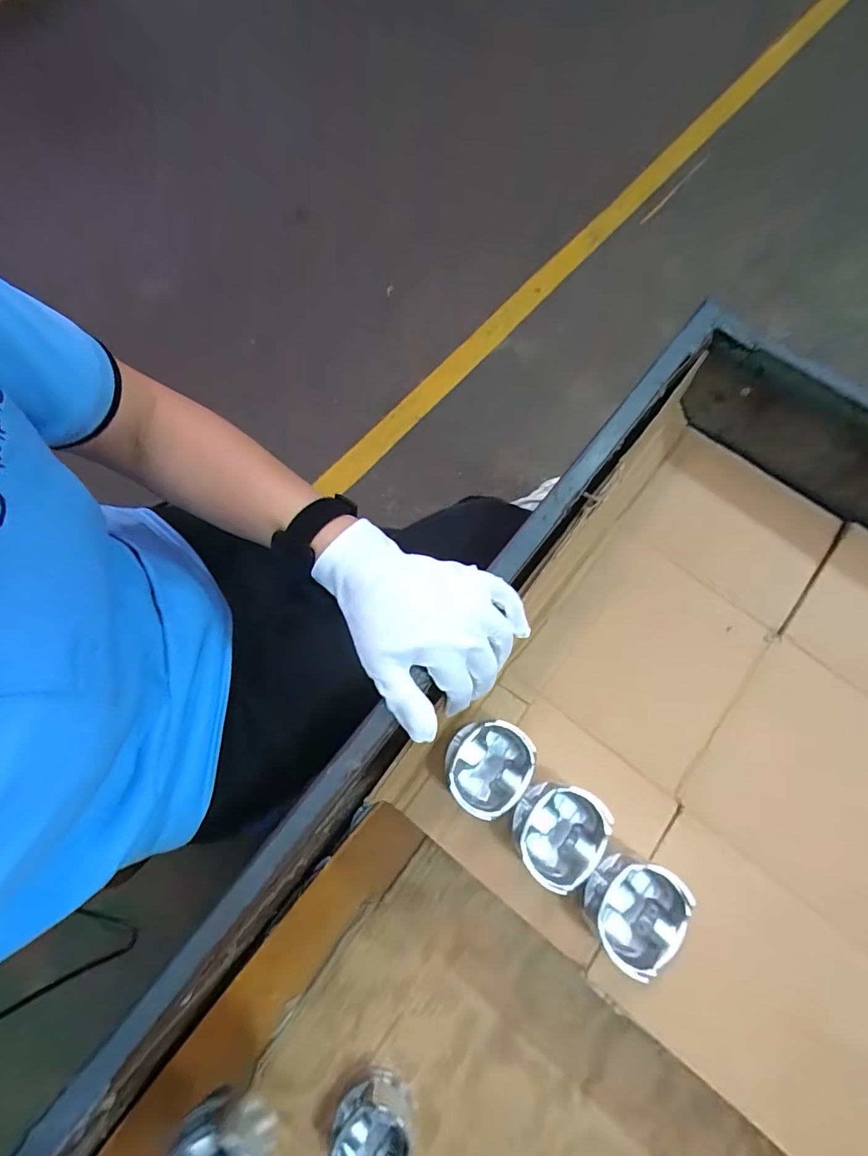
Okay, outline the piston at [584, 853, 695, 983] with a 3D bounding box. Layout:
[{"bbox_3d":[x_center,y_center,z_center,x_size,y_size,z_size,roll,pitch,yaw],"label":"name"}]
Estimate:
[{"bbox_3d":[0.160,0.265,0.375,0.069,0.040,0.077,42,77,14],"label":"piston"}]

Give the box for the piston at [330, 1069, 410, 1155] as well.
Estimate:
[{"bbox_3d":[-0.058,0.507,0.419,0.070,0.055,0.073,22,74,9],"label":"piston"}]

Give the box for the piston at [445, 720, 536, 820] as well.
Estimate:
[{"bbox_3d":[0.046,0.162,0.406,0.071,0.039,0.076,0,72,1],"label":"piston"}]

